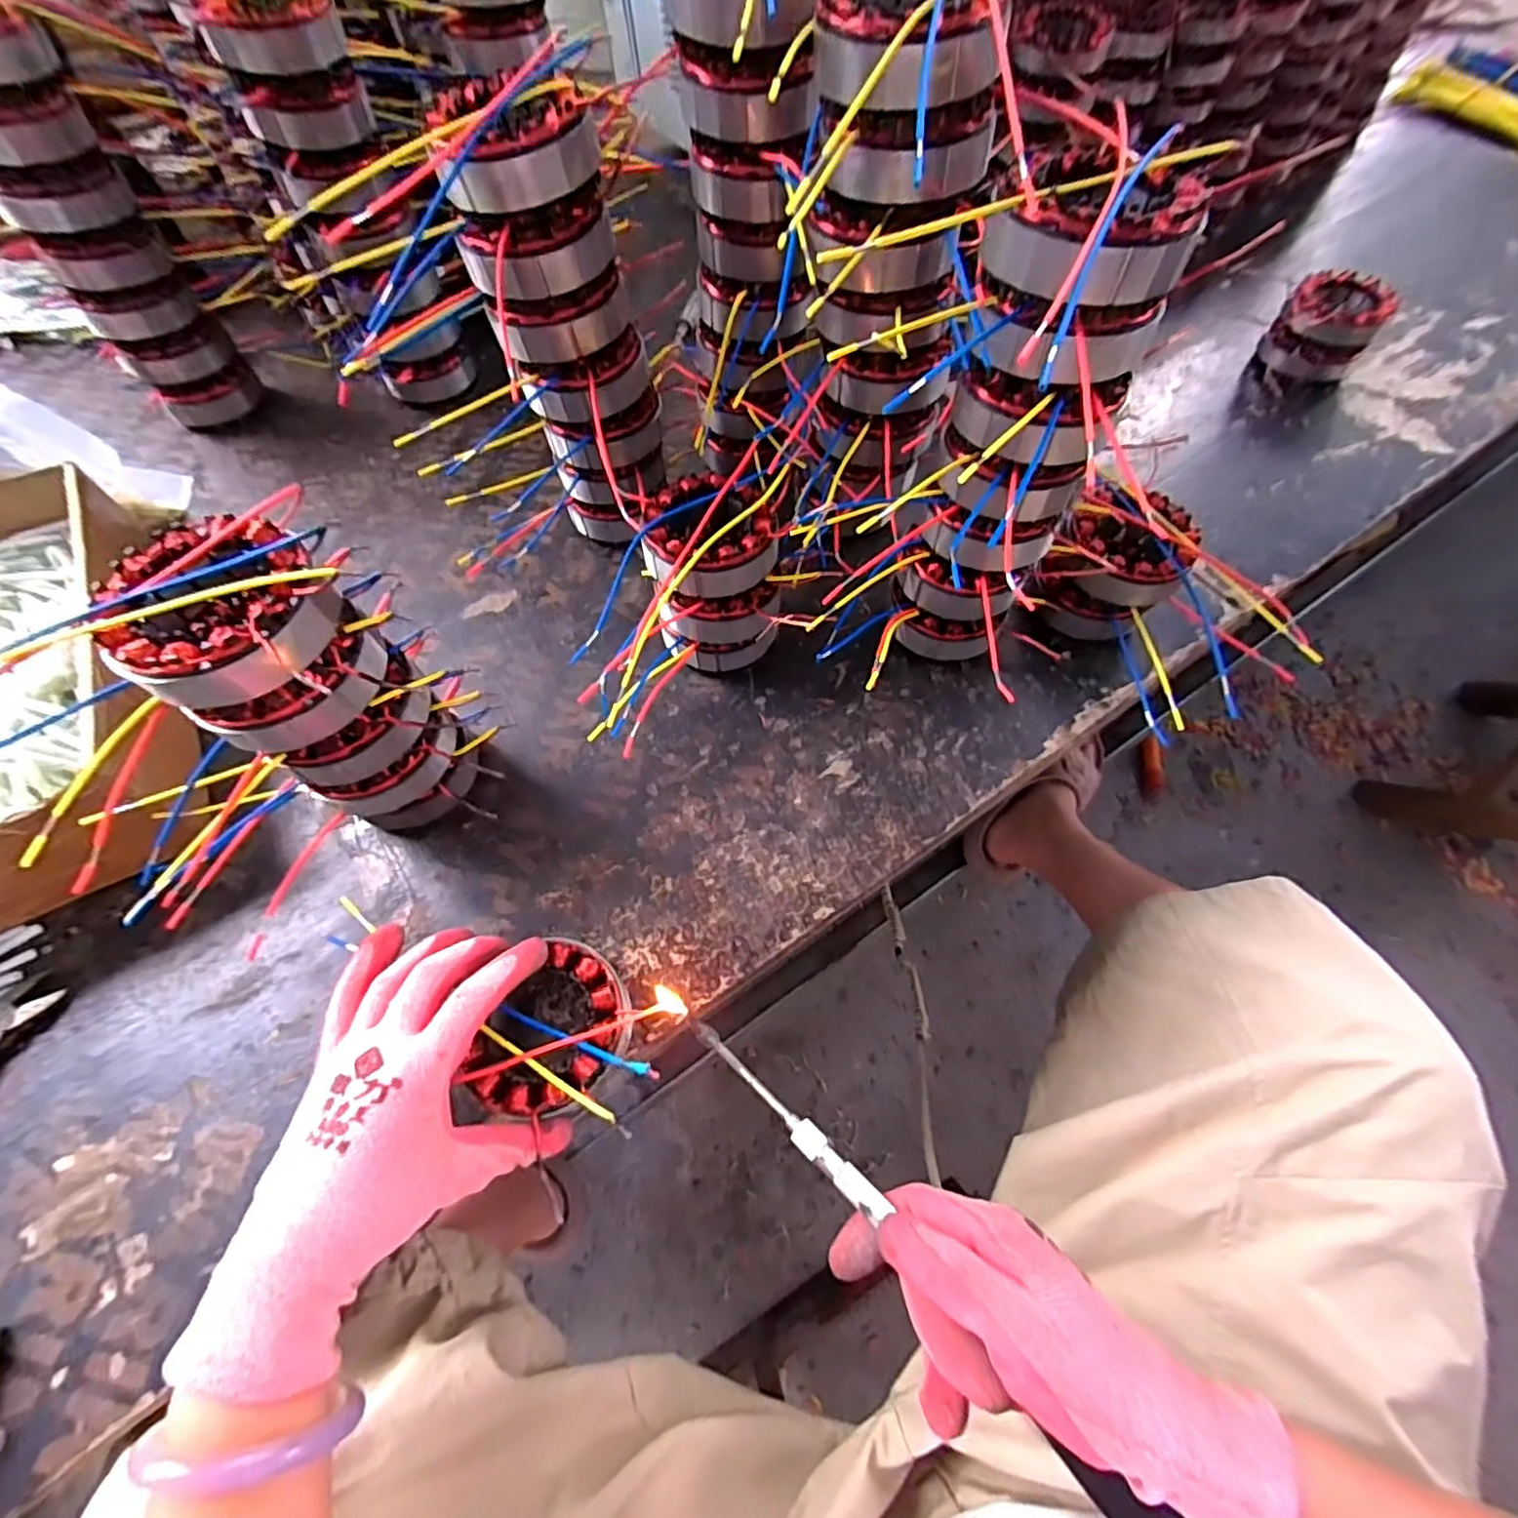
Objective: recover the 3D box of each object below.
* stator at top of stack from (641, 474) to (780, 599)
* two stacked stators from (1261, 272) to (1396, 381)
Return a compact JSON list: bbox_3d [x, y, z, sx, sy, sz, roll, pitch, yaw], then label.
[{"bbox_3d":[-0.034,-0.146,0.418,0.085,0.042,0.085,0,63,1],"label":"stator at top of stack"},{"bbox_3d":[0.545,-0.417,0.616,0.085,0.056,0.096,41,71,13],"label":"two stacked stators"}]

